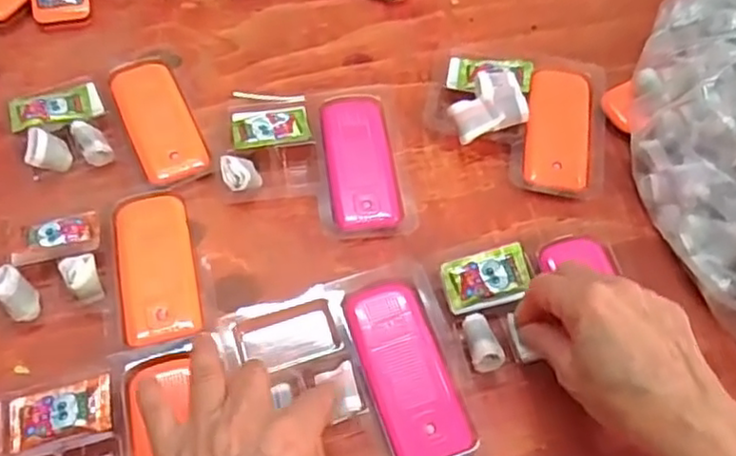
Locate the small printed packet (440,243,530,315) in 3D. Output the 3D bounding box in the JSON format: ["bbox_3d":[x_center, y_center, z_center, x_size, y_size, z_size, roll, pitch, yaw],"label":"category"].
[{"bbox_3d":[0.072,0.031,0.396,0.052,0.005,0.034,-12,72,-9],"label":"small printed packet"}]

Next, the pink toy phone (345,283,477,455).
[{"bbox_3d":[0.022,0.083,0.377,0.044,0.020,0.103,-16,59,-12],"label":"pink toy phone"}]

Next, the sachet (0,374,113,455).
[{"bbox_3d":[-0.166,0.099,0.350,0.057,0.004,0.030,-13,59,-3],"label":"sachet"}]

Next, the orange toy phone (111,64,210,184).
[{"bbox_3d":[-0.150,-0.075,0.473,0.042,0.020,0.105,-22,60,-16],"label":"orange toy phone"}]

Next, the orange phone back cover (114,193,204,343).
[{"bbox_3d":[-0.130,0.026,0.408,0.043,0.019,0.102,-12,58,-10],"label":"orange phone back cover"}]

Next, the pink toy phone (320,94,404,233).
[{"bbox_3d":[-0.006,-0.045,0.458,0.046,0.024,0.104,-6,57,-7],"label":"pink toy phone"}]

